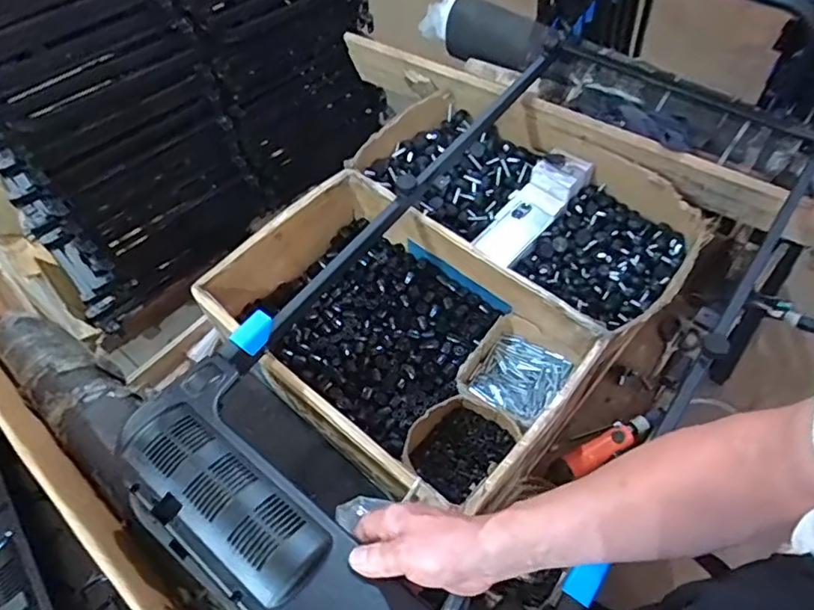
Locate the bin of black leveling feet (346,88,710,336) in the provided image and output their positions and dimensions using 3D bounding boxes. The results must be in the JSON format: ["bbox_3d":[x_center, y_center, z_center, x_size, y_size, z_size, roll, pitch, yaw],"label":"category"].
[{"bbox_3d":[0.195,-0.202,1.051,0.630,0.105,0.318,37,66,23],"label":"bin of black leveling feet"}]

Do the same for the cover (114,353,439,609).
[{"bbox_3d":[-0.114,0.229,0.576,0.491,0.050,0.163,32,65,23],"label":"cover"}]

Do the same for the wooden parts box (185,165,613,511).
[{"bbox_3d":[-0.017,0.051,0.882,0.518,0.161,0.348,34,65,22],"label":"wooden parts box"}]

